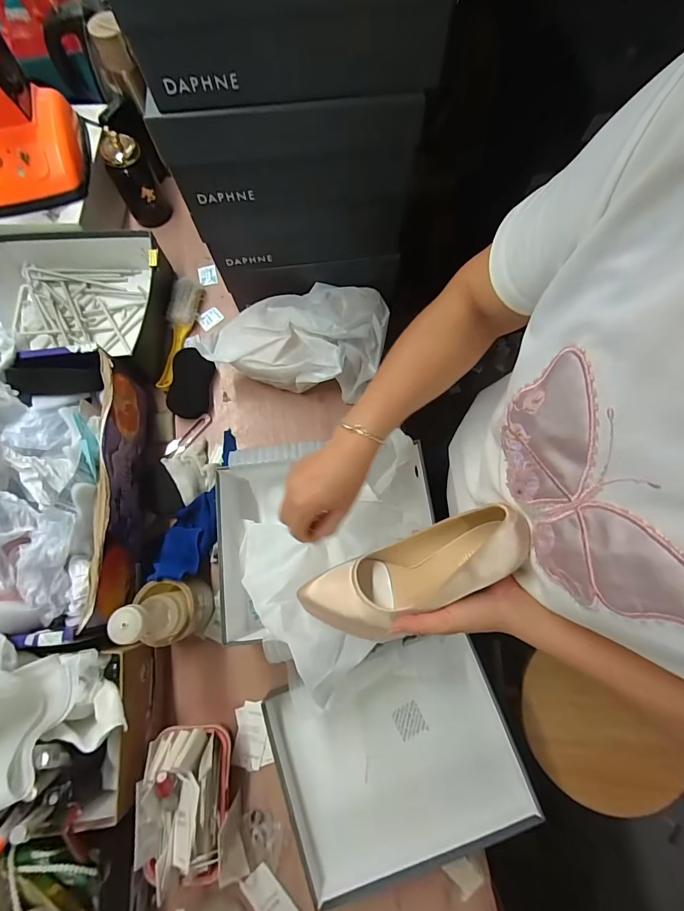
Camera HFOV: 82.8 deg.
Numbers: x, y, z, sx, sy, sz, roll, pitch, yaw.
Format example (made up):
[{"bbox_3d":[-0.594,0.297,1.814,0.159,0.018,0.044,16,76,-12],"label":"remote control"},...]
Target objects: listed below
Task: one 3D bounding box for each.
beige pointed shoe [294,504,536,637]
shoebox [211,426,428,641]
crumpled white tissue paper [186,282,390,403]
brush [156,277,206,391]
[{"bbox_3d":[0.074,0.128,0.405,0.248,0.067,0.083,-31,73,23],"label":"beige pointed shoe"},{"bbox_3d":[-0.008,0.114,0.541,0.276,0.114,0.239,-5,74,-1],"label":"shoebox"},{"bbox_3d":[-0.075,-0.212,0.673,0.290,0.111,0.186,10,74,4],"label":"crumpled white tissue paper"},{"bbox_3d":[-0.305,-0.224,0.716,0.048,0.037,0.218,8,74,3],"label":"brush"}]

